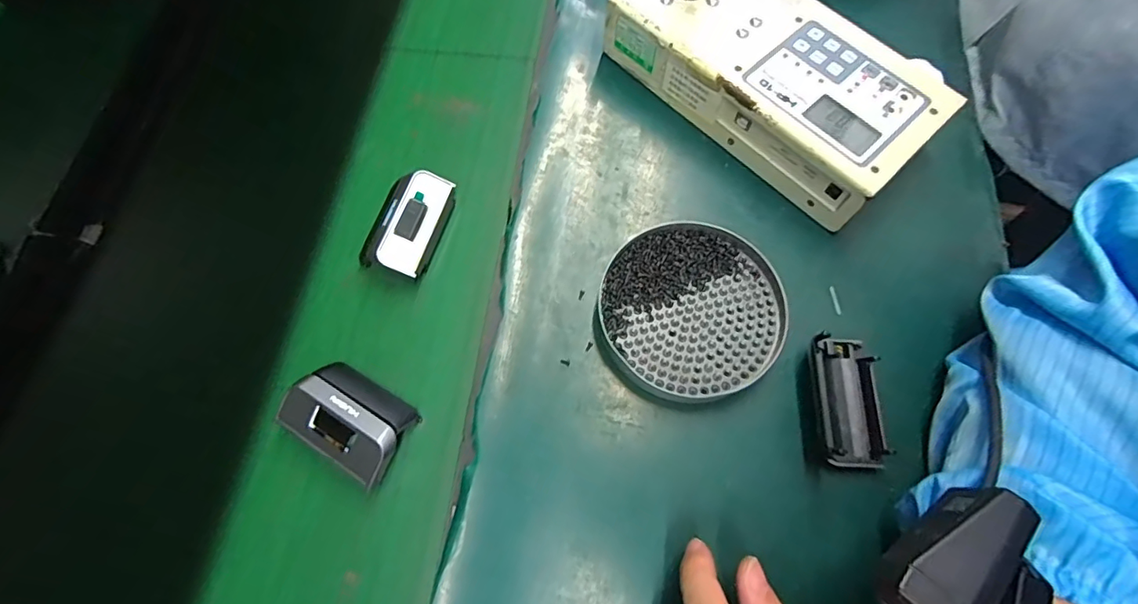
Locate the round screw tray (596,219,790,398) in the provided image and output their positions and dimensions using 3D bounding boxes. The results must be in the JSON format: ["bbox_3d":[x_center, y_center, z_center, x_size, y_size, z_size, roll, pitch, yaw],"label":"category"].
[{"bbox_3d":[0.079,0.004,0.333,0.112,0.018,0.108,-1,68,2],"label":"round screw tray"}]

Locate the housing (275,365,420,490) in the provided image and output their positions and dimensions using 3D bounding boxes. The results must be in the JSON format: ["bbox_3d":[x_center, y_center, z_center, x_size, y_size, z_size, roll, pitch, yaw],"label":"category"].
[{"bbox_3d":[-0.130,0.070,0.314,0.070,0.028,0.049,28,72,12],"label":"housing"}]

